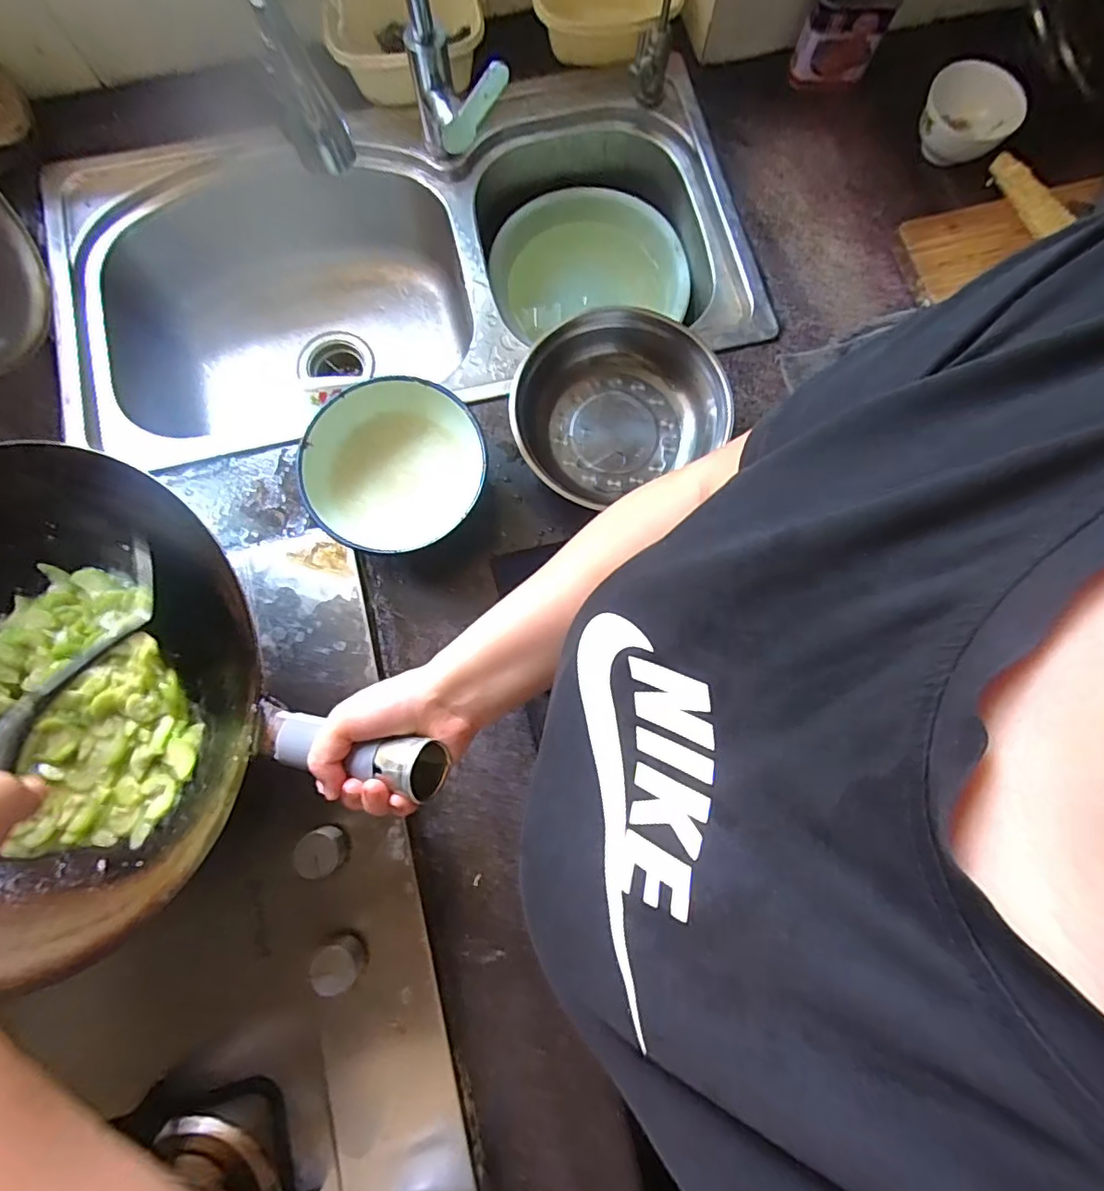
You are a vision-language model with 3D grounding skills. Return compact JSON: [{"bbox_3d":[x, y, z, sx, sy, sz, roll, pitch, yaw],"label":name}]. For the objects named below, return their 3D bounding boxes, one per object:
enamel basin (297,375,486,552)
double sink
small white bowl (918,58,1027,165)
[{"bbox_3d":[-0.159,-0.126,0.579,0.173,0.082,0.168,0,78,-1],"label":"enamel basin"},{"bbox_3d":[-0.187,-0.389,0.766,0.826,0.208,0.472,-4,78,-2],"label":"double sink"},{"bbox_3d":[0.515,-0.593,0.698,0.108,0.056,0.100,0,78,-1],"label":"small white bowl"}]

